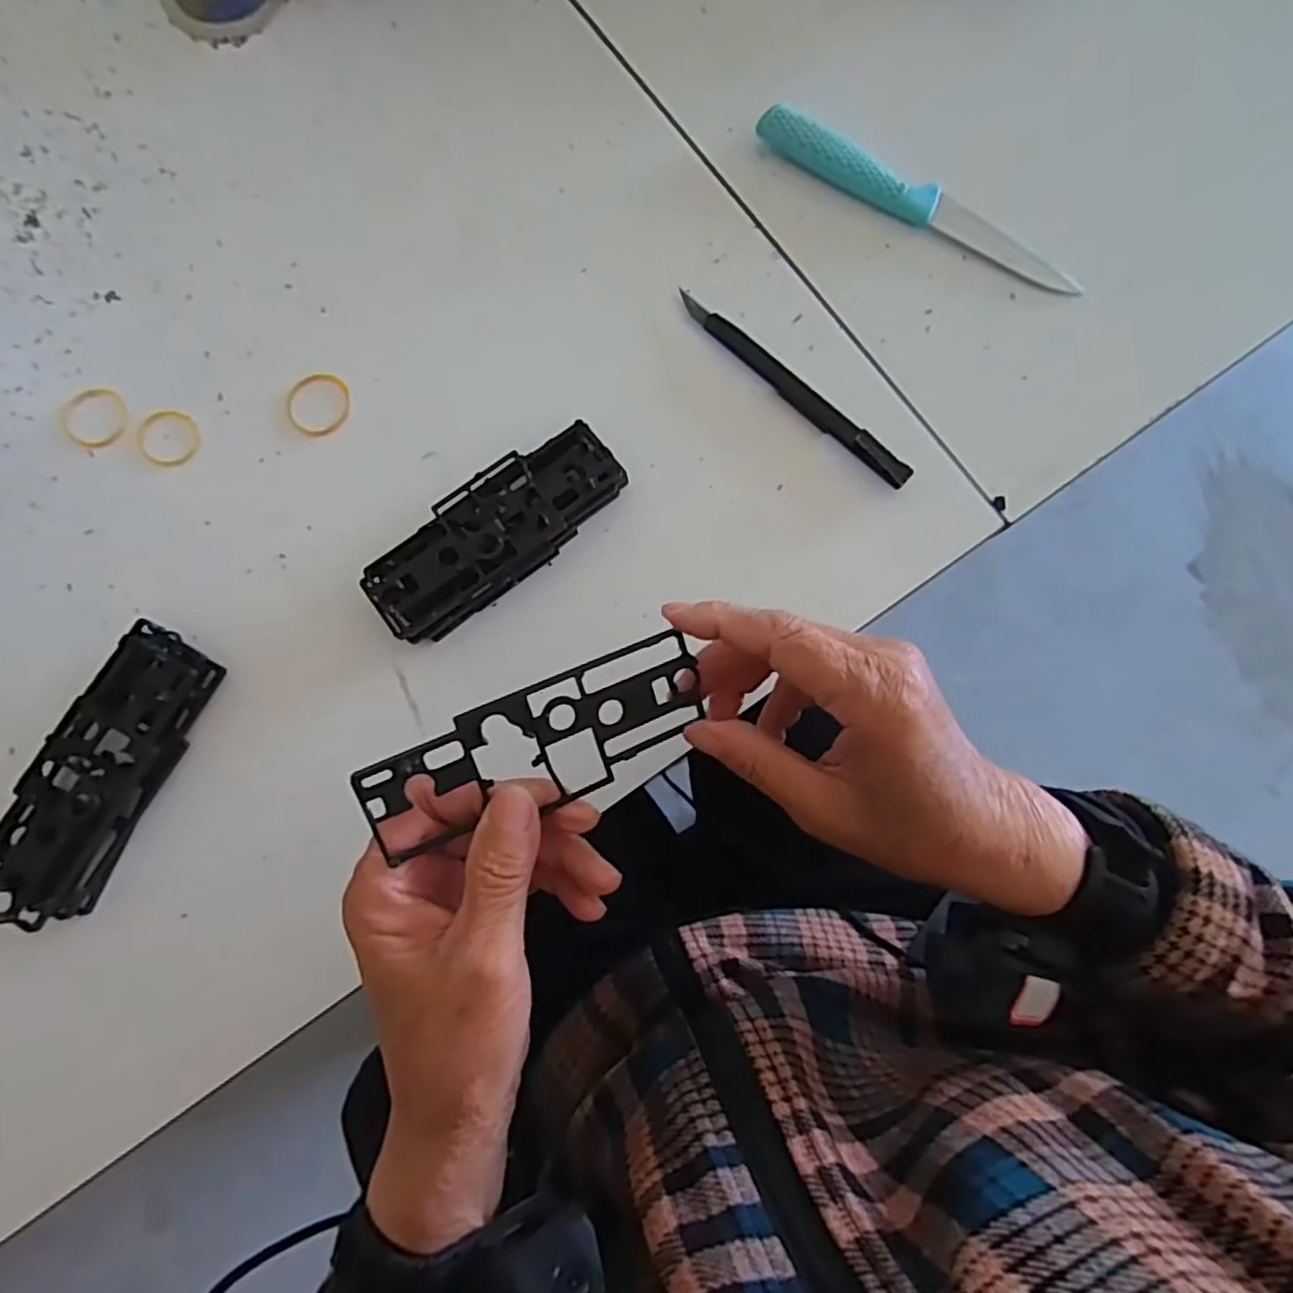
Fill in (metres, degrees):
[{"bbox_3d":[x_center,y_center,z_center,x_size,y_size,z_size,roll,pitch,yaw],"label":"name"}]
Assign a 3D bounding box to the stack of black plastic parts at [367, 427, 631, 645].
[{"bbox_3d":[-0.068,-0.053,0.331,0.125,0.025,0.048,-36,81,-6],"label":"stack of black plastic parts"}]

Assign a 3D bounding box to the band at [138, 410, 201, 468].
[{"bbox_3d":[-0.235,-0.102,0.350,0.030,0.004,0.031,0,79,1],"label":"band"}]

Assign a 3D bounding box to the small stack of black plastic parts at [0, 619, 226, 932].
[{"bbox_3d":[-0.239,0.054,0.313,0.046,0.022,0.126,25,81,5],"label":"small stack of black plastic parts"}]

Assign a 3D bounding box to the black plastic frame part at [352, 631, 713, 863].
[{"bbox_3d":[-0.034,0.034,0.246,0.118,0.005,0.043,-23,108,-17],"label":"black plastic frame part"}]

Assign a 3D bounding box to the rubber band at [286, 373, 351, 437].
[{"bbox_3d":[-0.163,-0.120,0.353,0.031,0.004,0.034,1,79,1],"label":"rubber band"}]

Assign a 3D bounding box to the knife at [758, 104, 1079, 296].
[{"bbox_3d":[0.140,-0.232,0.366,0.177,0.016,0.023,30,81,6],"label":"knife"}]

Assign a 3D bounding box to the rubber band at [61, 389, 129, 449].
[{"bbox_3d":[-0.273,-0.113,0.351,0.032,0.004,0.031,0,79,1],"label":"rubber band"}]

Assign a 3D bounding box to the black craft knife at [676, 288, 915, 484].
[{"bbox_3d":[0.071,-0.128,0.350,0.144,0.012,0.014,42,83,8],"label":"black craft knife"}]

